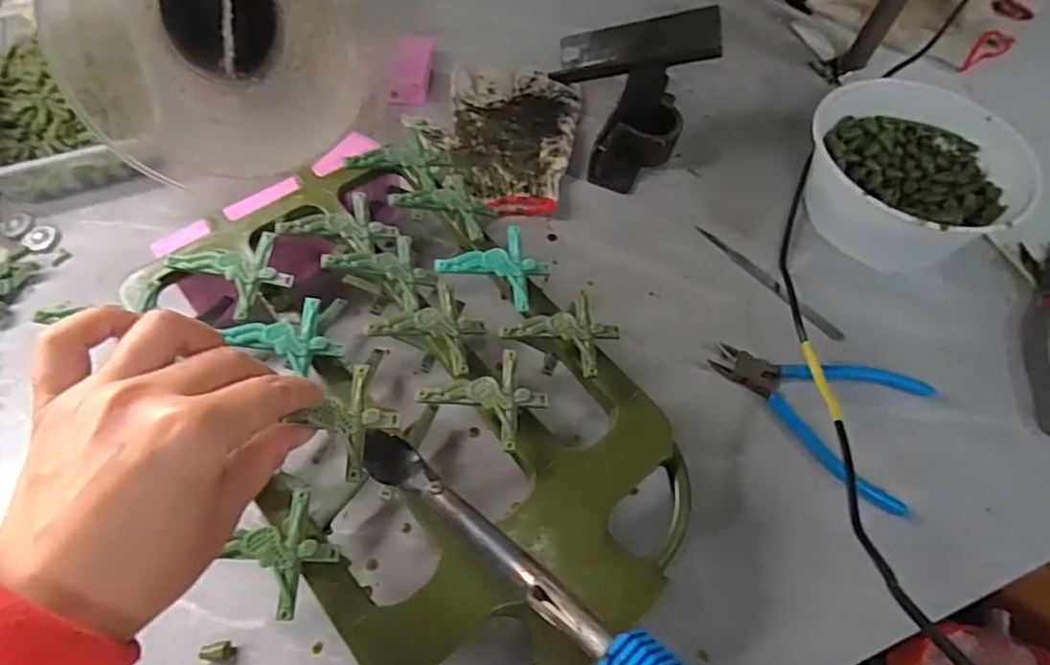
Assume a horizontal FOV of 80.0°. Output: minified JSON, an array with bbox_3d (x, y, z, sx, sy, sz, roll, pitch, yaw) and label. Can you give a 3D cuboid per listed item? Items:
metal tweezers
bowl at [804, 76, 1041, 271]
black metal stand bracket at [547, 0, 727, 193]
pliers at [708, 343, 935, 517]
[{"bbox_3d":[0.192,-0.041,0.498,0.015,0.009,0.139,-36,67,-23],"label":"metal tweezers"},{"bbox_3d":[0.308,-0.126,0.513,0.170,0.069,0.157,2,58,-3],"label":"bowl"},{"bbox_3d":[0.085,-0.197,0.518,0.122,0.110,0.104,10,58,3],"label":"black metal stand bracket"},{"bbox_3d":[0.201,0.047,0.433,0.140,0.015,0.103,27,60,13],"label":"pliers"}]

